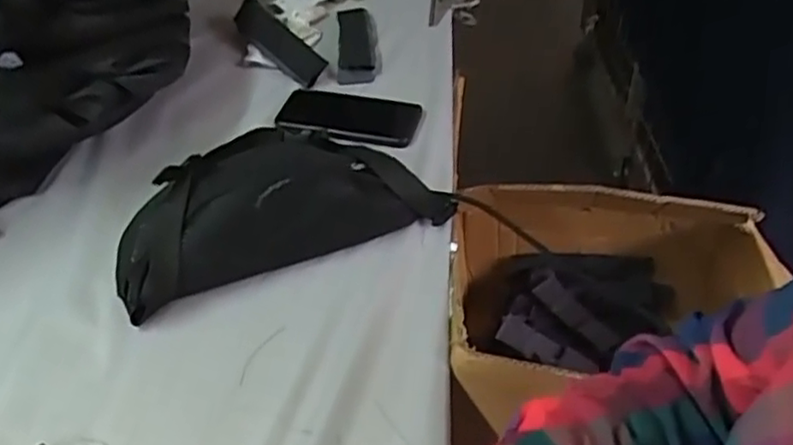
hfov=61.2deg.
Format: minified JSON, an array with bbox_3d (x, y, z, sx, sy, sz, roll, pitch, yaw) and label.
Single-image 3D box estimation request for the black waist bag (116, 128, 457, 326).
[{"bbox_3d":[-0.125,-0.034,0.654,0.306,0.070,0.178,-19,47,-16],"label":"black waist bag"}]

